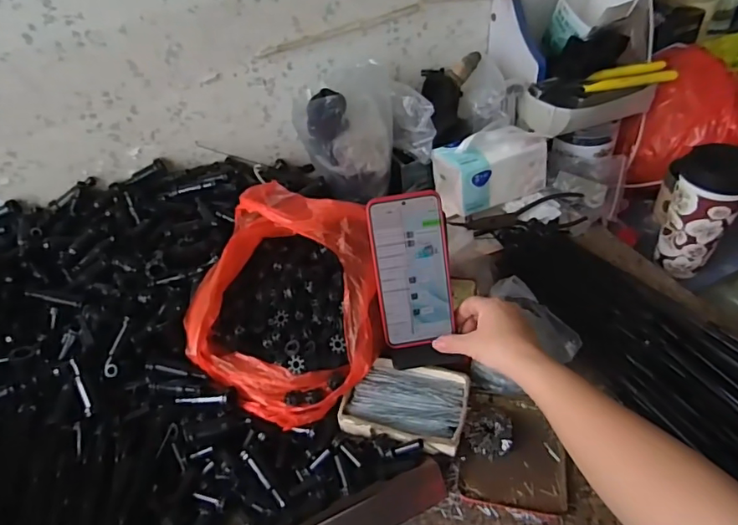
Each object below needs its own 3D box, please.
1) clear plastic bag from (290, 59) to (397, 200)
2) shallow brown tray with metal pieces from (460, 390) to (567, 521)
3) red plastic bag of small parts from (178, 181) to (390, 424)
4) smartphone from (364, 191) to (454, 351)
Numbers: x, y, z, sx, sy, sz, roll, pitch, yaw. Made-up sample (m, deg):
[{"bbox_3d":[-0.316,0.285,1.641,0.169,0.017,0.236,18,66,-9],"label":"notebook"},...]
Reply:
[{"bbox_3d":[-0.029,-0.182,0.715,0.134,0.163,0.096,1,46,8],"label":"clear plastic bag"},{"bbox_3d":[0.146,0.187,0.512,0.099,0.016,0.120,5,47,12],"label":"shallow brown tray with metal pieces"},{"bbox_3d":[-0.084,0.040,0.558,0.200,0.138,0.220,11,48,17],"label":"red plastic bag of small parts"},{"bbox_3d":[0.046,0.008,0.531,0.078,0.160,0.010,-8,14,-1],"label":"smartphone"}]

